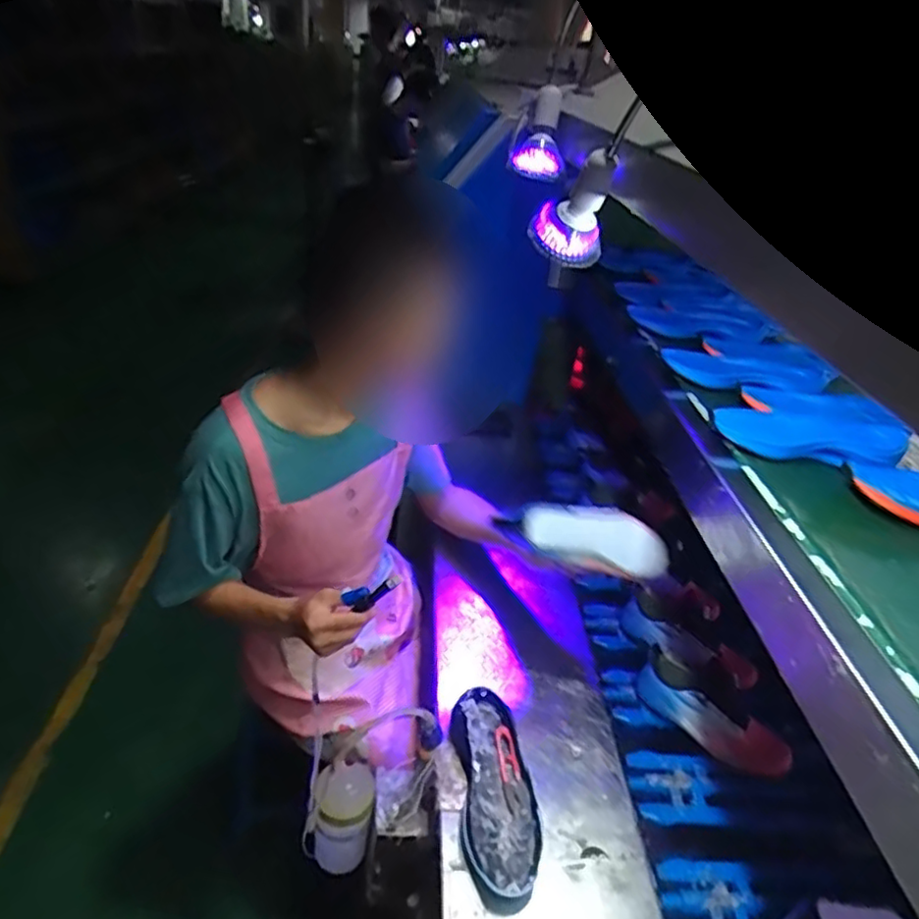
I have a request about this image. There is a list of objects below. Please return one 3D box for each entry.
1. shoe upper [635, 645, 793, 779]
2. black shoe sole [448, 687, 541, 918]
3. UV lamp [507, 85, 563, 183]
[{"bbox_3d":[0.366,0.366,0.927,0.230,0.107,0.064,34,38,15],"label":"shoe upper"},{"bbox_3d":[0.045,0.396,0.771,0.092,0.055,0.251,2,32,-10],"label":"black shoe sole"},{"bbox_3d":[0.124,-0.491,0.984,0.082,0.078,0.153,10,65,4],"label":"UV lamp"}]

